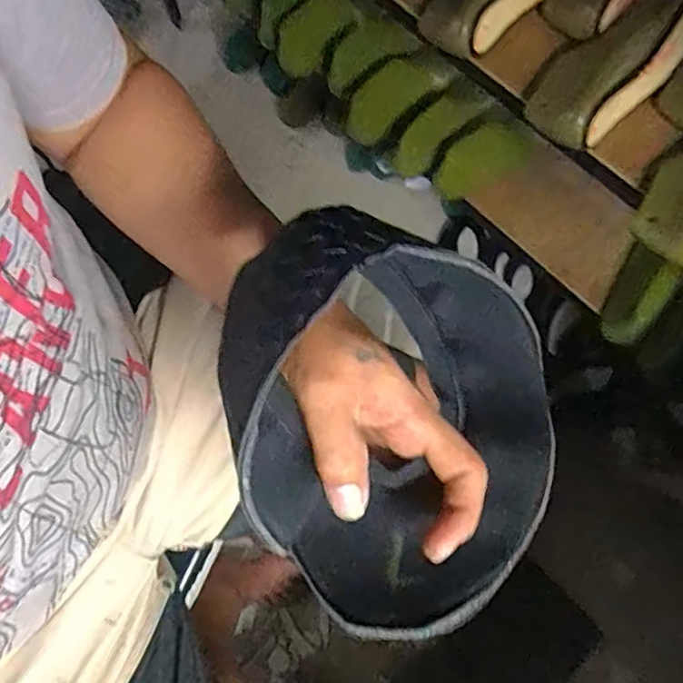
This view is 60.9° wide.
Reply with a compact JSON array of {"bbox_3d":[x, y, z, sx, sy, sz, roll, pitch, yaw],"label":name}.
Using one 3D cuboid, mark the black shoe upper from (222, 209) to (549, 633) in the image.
[{"bbox_3d":[0.028,0.035,0.263,0.148,0.096,0.169,-5,69,0],"label":"black shoe upper"}]

